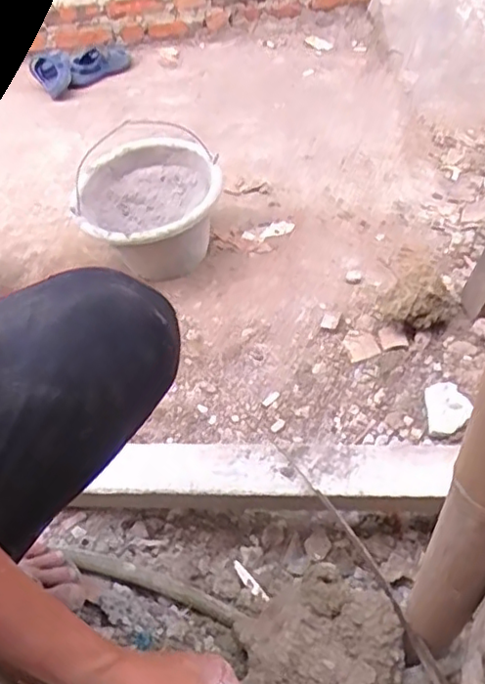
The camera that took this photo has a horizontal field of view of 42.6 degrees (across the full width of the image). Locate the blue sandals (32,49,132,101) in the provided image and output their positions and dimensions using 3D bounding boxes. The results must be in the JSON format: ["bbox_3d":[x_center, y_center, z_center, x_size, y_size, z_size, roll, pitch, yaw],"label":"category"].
[{"bbox_3d":[-0.414,-0.724,1.627,0.132,0.067,0.242,29,56,30],"label":"blue sandals"}]

